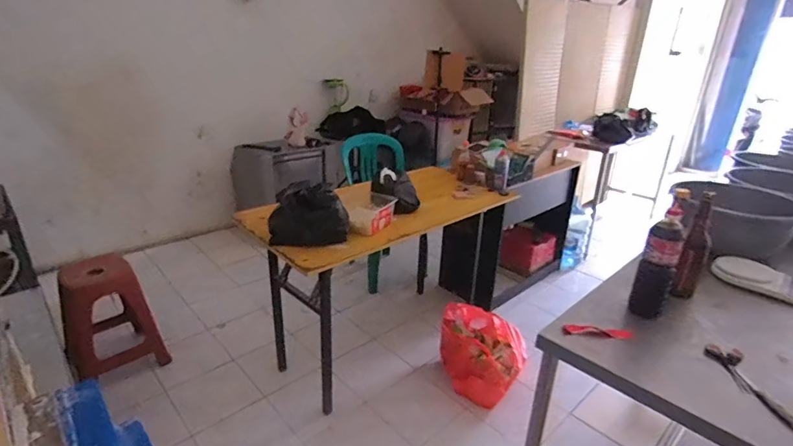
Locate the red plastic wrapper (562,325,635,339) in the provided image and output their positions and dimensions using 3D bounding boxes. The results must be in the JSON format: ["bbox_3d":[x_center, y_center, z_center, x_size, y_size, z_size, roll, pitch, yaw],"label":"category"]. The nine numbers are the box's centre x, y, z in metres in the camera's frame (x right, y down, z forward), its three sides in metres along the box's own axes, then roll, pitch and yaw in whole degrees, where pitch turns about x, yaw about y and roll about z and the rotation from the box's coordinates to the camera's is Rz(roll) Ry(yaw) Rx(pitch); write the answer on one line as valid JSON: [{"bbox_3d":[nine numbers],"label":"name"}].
[{"bbox_3d":[0.464,0.250,1.008,0.162,0.020,0.033,3,22,3],"label":"red plastic wrapper"}]

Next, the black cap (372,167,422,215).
[{"bbox_3d":[-0.005,-0.126,1.826,0.183,0.205,0.113,-12,24,-27],"label":"black cap"}]

